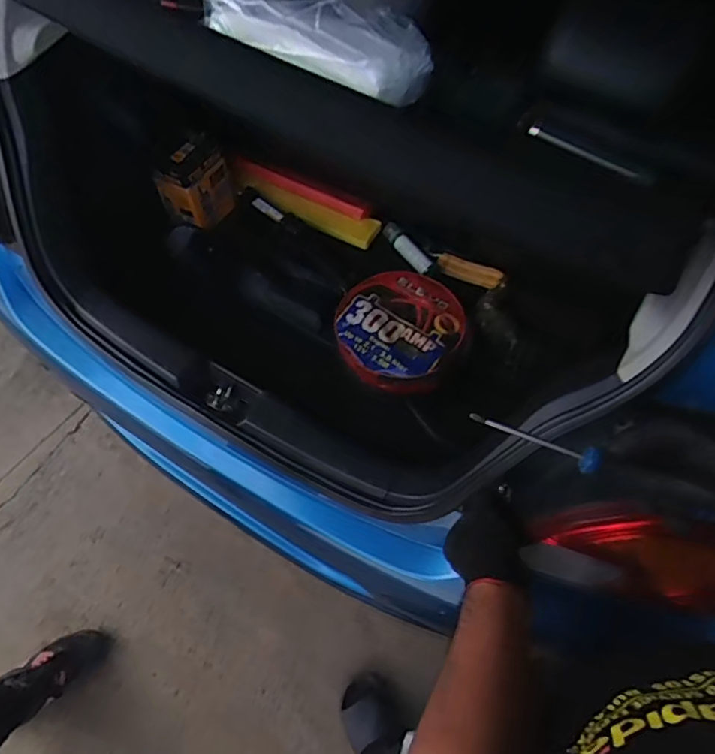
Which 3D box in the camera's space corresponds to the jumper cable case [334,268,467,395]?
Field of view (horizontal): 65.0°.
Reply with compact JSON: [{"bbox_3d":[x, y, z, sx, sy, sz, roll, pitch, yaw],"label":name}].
[{"bbox_3d":[0.076,-0.093,1.029,0.238,0.060,0.241,23,64,12],"label":"jumper cable case"}]

